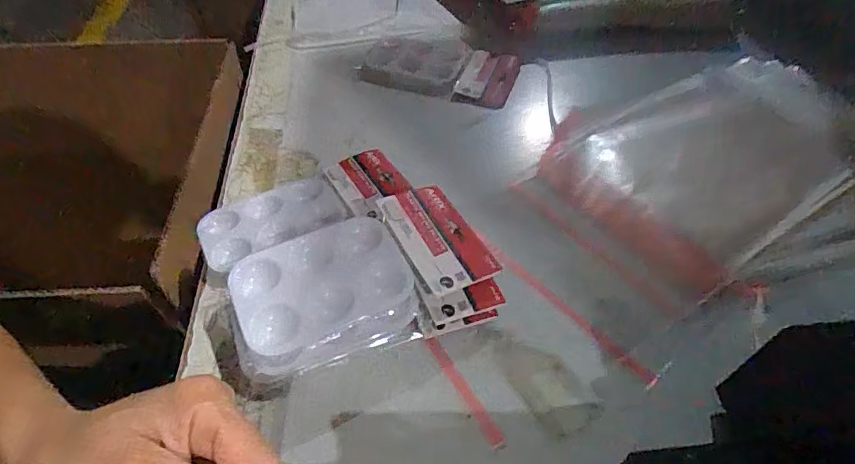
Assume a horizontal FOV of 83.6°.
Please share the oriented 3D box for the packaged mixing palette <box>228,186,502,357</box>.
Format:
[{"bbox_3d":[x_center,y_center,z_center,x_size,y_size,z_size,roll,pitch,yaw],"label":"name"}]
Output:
[{"bbox_3d":[-0.049,0.027,0.364,0.185,0.009,0.092,-22,63,-18],"label":"packaged mixing palette"}]

